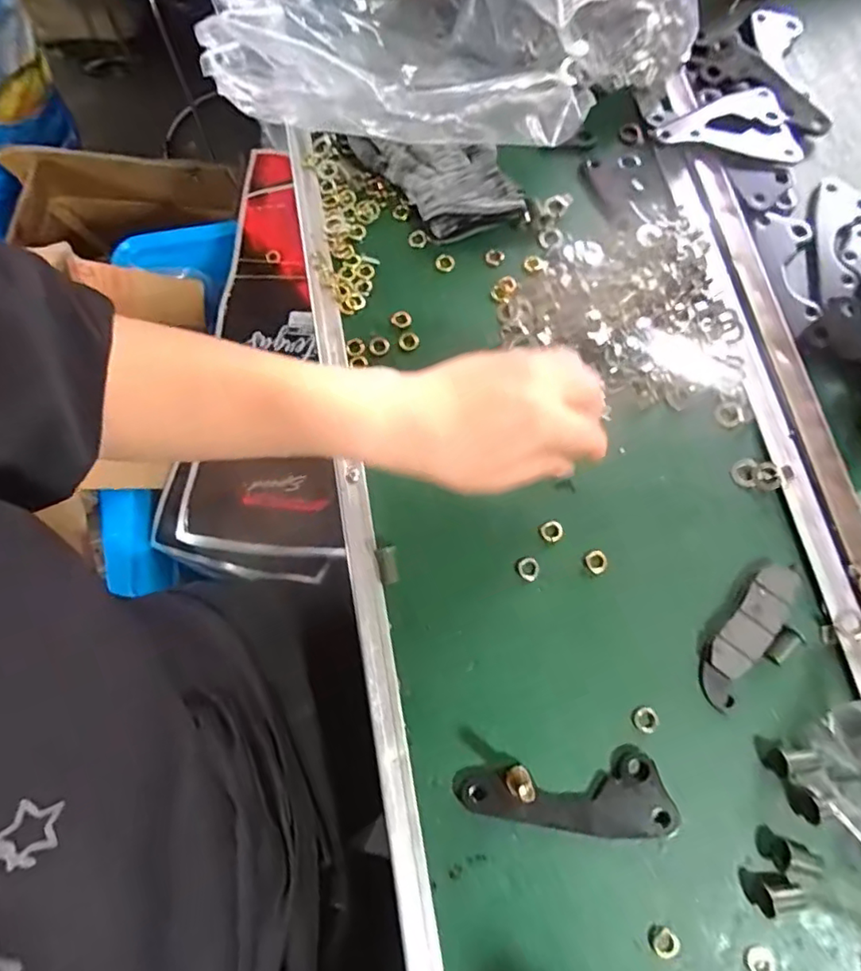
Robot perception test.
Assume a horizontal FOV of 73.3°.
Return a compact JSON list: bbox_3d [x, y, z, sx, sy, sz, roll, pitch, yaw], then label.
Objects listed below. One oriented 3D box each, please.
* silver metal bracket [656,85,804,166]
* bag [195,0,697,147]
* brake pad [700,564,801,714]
[{"bbox_3d":[0.211,-0.256,0.416,0.102,0.006,0.067,-11,78,-8],"label":"silver metal bracket"},{"bbox_3d":[0.016,-0.332,0.365,0.325,0.139,0.172,-9,73,-3],"label":"bag"},{"bbox_3d":[0.178,0.082,0.325,0.026,0.007,0.089,36,76,10],"label":"brake pad"}]

